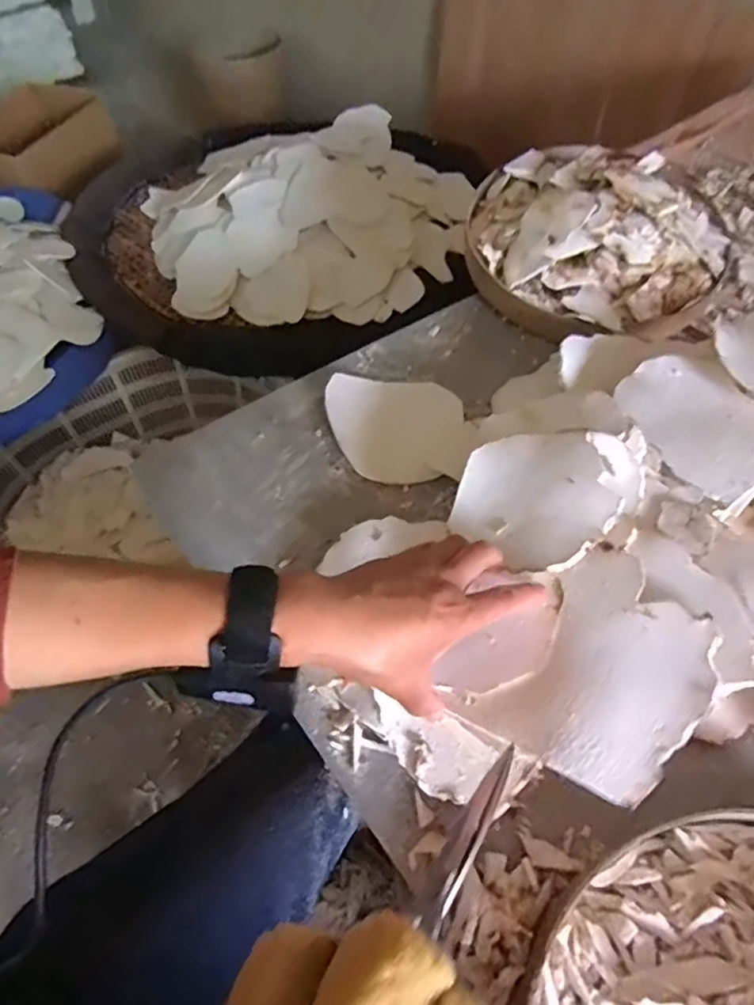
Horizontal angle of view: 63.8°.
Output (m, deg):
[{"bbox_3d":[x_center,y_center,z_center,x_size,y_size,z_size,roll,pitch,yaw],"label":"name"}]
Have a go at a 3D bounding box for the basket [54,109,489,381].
[{"bbox_3d":[-0.233,-0.618,1.280,0.820,0.199,0.724,-5,55,-1],"label":"basket"}]

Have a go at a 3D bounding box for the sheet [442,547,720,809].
[{"bbox_3d":[0.141,0.110,0.383,0.151,0.010,0.114,-41,59,-16],"label":"sheet"}]

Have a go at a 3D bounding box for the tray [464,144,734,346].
[{"bbox_3d":[0.235,-0.310,0.696,0.224,0.102,0.290,-38,61,-22],"label":"tray"}]

